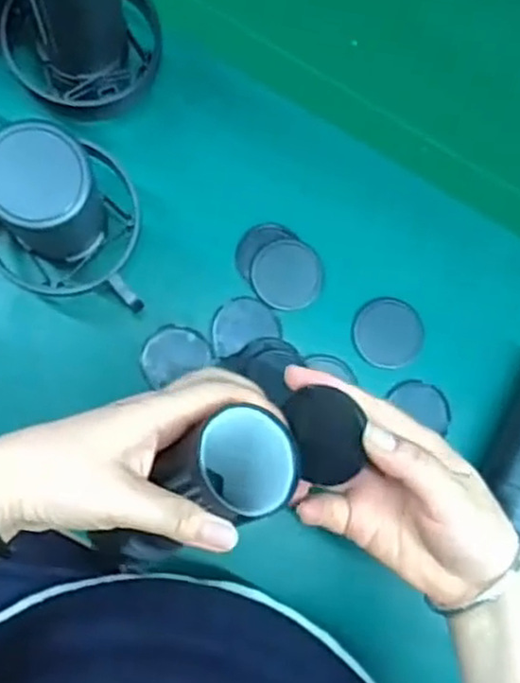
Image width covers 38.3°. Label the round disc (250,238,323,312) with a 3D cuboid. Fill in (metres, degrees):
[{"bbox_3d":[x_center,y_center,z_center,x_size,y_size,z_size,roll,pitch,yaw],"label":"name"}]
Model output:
[{"bbox_3d":[0.019,-0.048,0.534,0.050,0.006,0.050,1,85,-8],"label":"round disc"}]

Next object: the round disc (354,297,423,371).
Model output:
[{"bbox_3d":[0.094,-0.006,0.546,0.049,0.010,0.050,1,85,-8],"label":"round disc"}]

